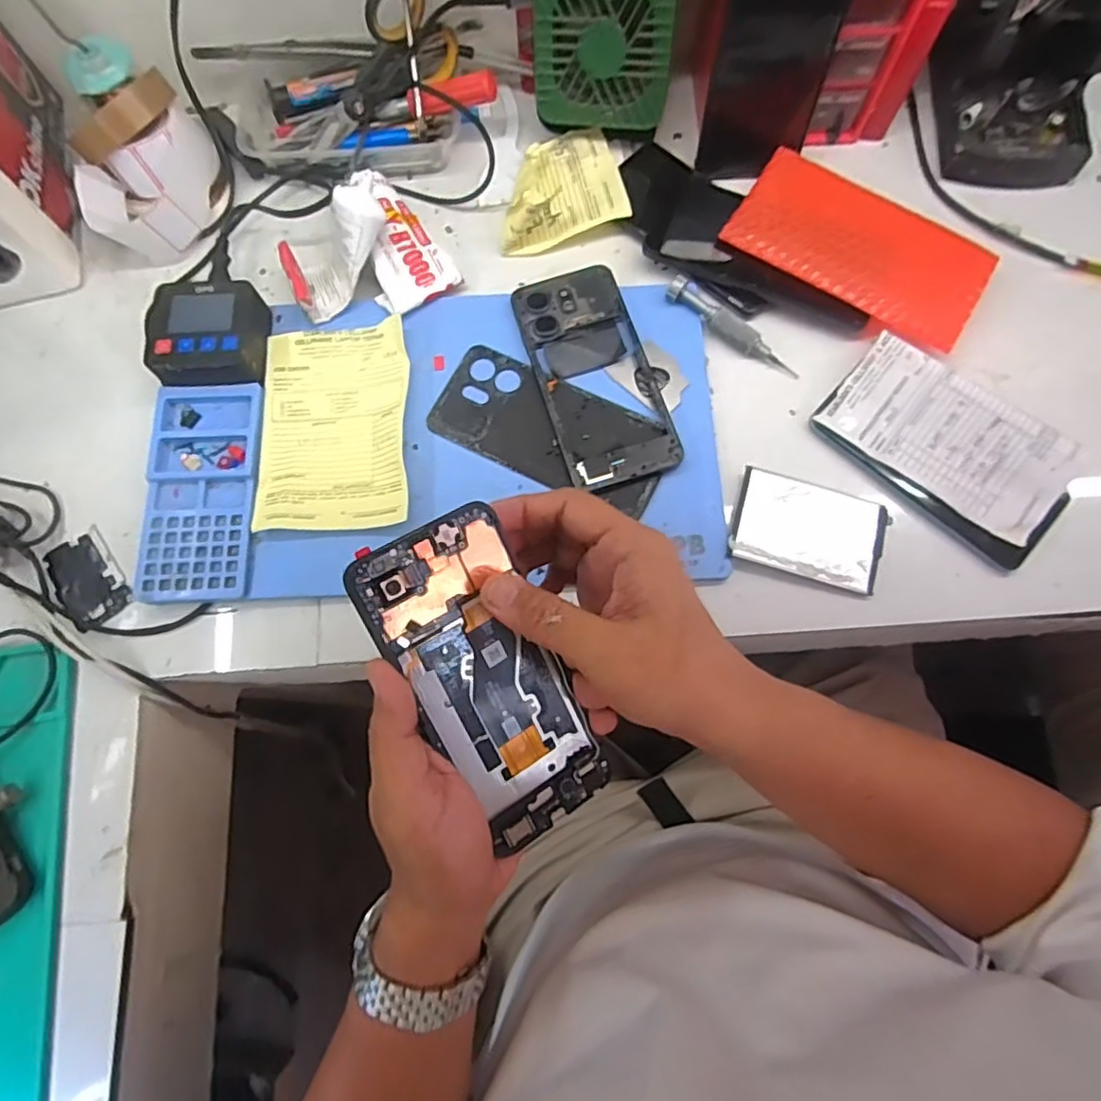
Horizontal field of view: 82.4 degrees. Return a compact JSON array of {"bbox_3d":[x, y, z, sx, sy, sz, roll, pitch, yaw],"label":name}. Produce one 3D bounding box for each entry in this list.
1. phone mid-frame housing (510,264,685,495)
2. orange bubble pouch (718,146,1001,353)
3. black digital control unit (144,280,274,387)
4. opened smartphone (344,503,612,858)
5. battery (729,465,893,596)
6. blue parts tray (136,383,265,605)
[{"bbox_3d":[0.030,-0.123,0.435,0.077,0.011,0.164,-17,75,-3],"label":"phone mid-frame housing"},{"bbox_3d":[0.222,-0.219,0.448,0.174,0.015,0.098,31,78,10],"label":"orange bubble pouch"},{"bbox_3d":[-0.240,-0.150,0.437,0.072,0.027,0.075,-6,75,1],"label":"black digital control unit"},{"bbox_3d":[-0.029,0.062,0.298,0.070,0.007,0.159,-29,107,-21],"label":"opened smartphone"},{"bbox_3d":[0.169,-0.014,0.408,0.095,0.009,0.065,16,76,6],"label":"battery"},{"bbox_3d":[-0.231,-0.041,0.420,0.070,0.011,0.150,-4,75,1],"label":"blue parts tray"}]

